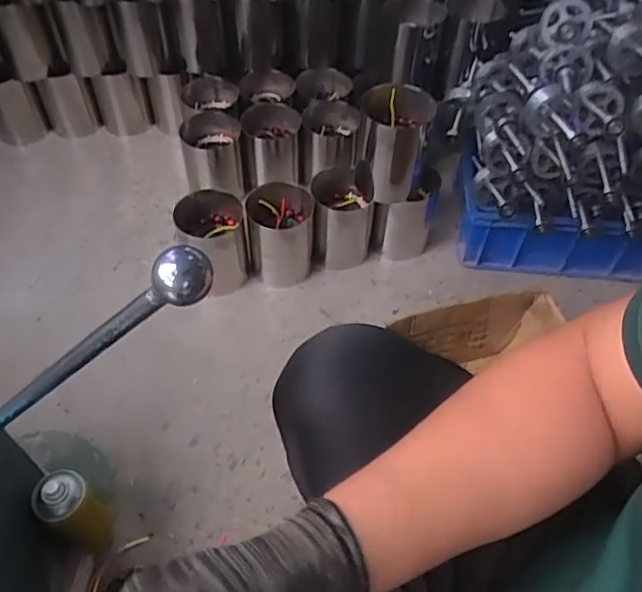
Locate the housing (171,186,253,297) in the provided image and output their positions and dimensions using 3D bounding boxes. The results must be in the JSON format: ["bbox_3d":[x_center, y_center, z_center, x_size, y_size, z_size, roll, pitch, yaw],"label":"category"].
[{"bbox_3d":[-0.194,-0.097,1.100,0.116,0.159,0.110,0,53,0],"label":"housing"}]

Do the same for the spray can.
[{"bbox_3d":[-0.315,0.283,0.792,0.061,0.182,0.072,28,58,19],"label":"spray can"}]

